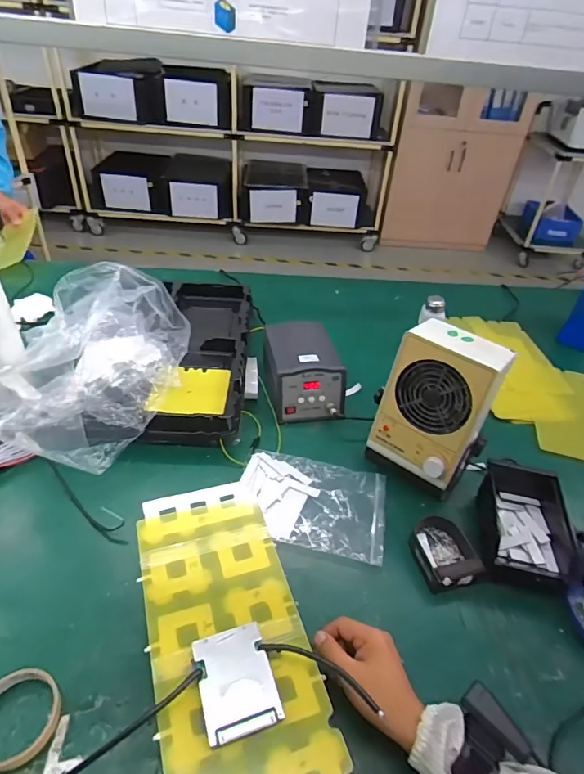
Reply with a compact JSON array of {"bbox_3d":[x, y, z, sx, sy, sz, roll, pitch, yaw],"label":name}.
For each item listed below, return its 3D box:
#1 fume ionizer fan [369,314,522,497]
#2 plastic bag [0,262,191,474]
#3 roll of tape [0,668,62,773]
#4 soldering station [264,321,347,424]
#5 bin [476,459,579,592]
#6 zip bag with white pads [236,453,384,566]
[{"bbox_3d":[0.222,0.038,0.725,0.152,0.242,0.111,33,47,29],"label":"fume ionizer fan"},{"bbox_3d":[-0.323,-0.058,0.723,0.228,0.226,0.297,16,41,12],"label":"plastic bag"},{"bbox_3d":[-0.284,0.339,0.473,0.085,0.020,0.082,3,40,-3],"label":"roll of tape"},{"bbox_3d":[0.020,-0.027,0.910,0.130,0.118,0.197,-5,41,-13],"label":"soldering station"},{"bbox_3d":[0.346,0.194,0.698,0.122,0.064,0.201,15,41,11],"label":"bin"},{"bbox_3d":[0.031,0.180,0.734,0.229,0.016,0.168,13,40,9],"label":"zip bag with white pads"}]

